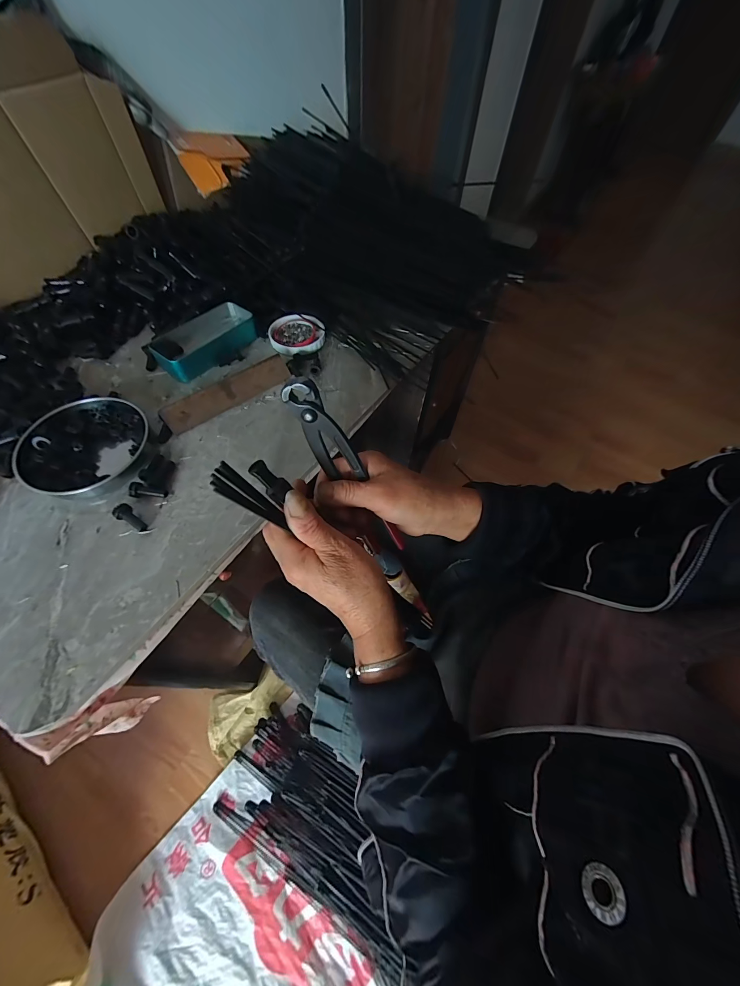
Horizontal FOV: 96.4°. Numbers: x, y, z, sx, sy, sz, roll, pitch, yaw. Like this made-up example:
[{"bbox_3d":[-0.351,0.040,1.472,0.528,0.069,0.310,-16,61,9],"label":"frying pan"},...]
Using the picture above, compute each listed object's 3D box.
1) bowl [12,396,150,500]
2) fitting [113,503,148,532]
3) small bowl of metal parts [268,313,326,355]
[{"bbox_3d":[-0.340,-0.056,0.398,0.123,0.028,0.138,3,59,0],"label":"bowl"},{"bbox_3d":[-0.261,0.028,0.362,0.039,0.014,0.017,29,62,15],"label":"fitting"},{"bbox_3d":[-0.119,-0.261,0.542,0.089,0.015,0.090,1,59,-1],"label":"small bowl of metal parts"}]

